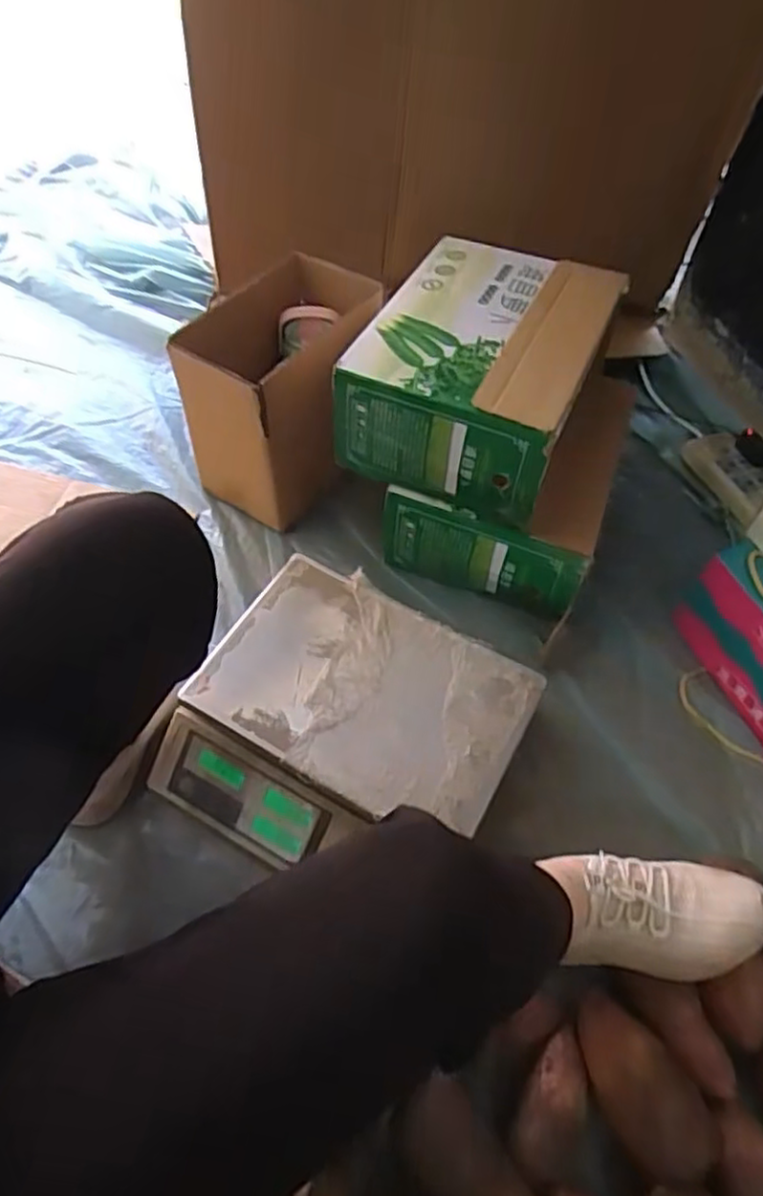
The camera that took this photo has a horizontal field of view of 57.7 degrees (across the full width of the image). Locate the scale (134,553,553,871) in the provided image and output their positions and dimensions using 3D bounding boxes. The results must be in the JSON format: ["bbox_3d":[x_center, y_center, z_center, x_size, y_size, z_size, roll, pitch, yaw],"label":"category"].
[{"bbox_3d":[-0.035,0.147,0.762,0.339,0.094,0.303,26,59,14],"label":"scale"}]

